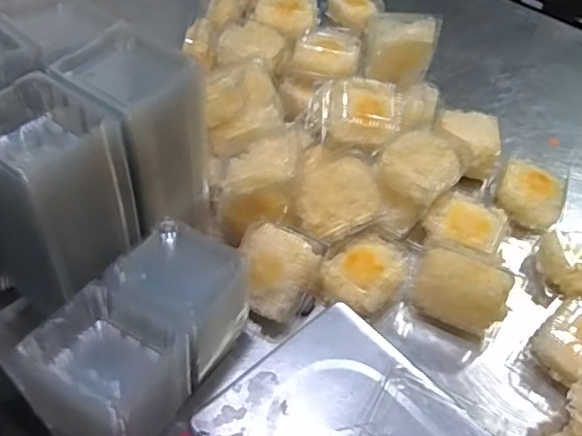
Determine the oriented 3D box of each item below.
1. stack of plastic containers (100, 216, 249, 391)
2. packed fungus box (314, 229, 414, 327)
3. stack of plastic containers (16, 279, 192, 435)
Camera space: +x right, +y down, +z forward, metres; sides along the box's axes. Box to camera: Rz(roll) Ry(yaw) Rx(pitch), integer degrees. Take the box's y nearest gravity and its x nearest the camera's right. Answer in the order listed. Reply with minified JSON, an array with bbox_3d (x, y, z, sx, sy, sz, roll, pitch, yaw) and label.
[{"bbox_3d":[-0.130,0.099,0.690,0.130,0.115,0.146,23,52,16],"label":"stack of plastic containers"},{"bbox_3d":[0.110,0.075,0.807,0.108,0.065,0.134,26,53,19],"label":"packed fungus box"},{"bbox_3d":[-0.188,0.170,0.628,0.146,0.133,0.131,25,53,18],"label":"stack of plastic containers"}]

